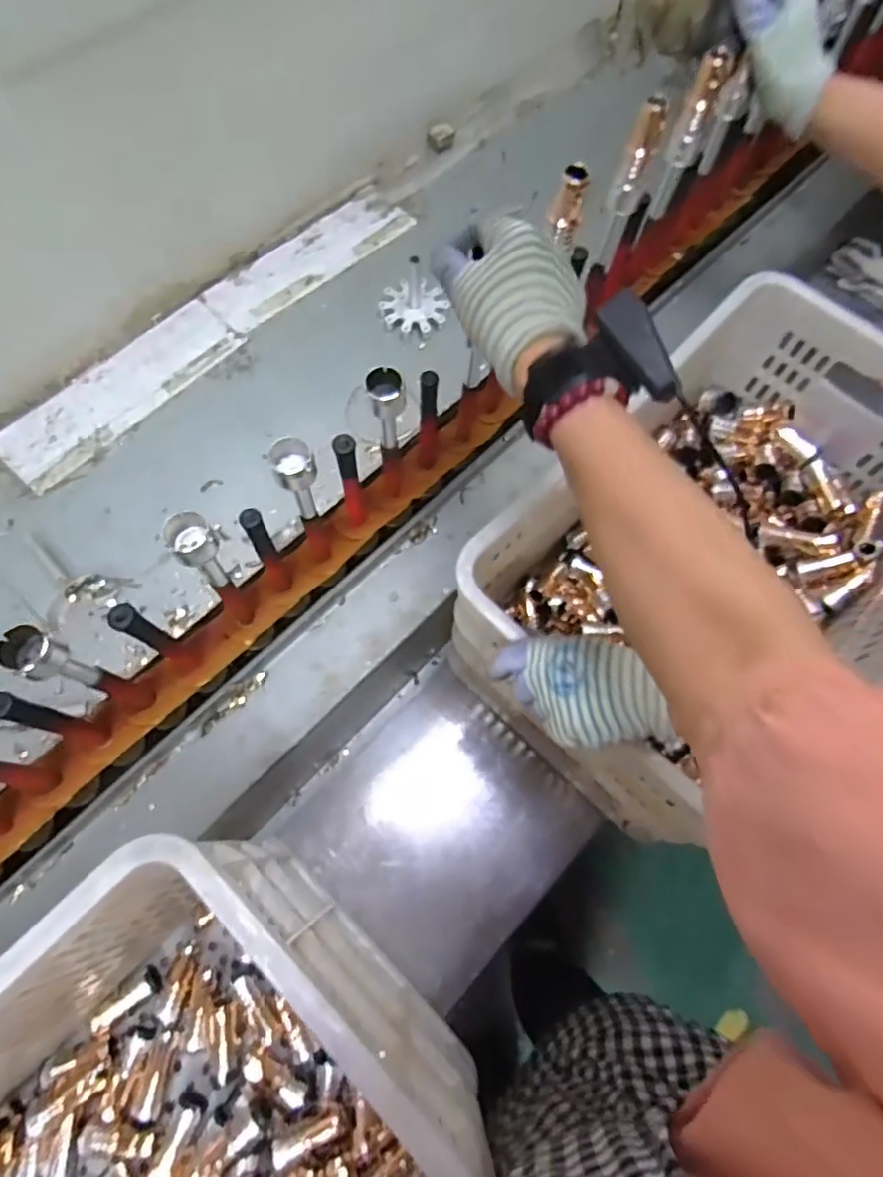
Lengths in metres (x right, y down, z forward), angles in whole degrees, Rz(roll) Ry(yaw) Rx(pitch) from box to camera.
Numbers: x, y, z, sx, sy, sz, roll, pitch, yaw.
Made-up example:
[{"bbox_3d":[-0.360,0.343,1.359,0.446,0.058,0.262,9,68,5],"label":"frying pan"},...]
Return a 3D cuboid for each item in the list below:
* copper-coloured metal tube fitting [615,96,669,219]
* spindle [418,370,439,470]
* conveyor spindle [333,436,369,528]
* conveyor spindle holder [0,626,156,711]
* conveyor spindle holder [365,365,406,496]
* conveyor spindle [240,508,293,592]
[{"bbox_3d":[0.182,-0.392,0.544,0.025,0.087,0.019,23,66,7],"label":"copper-coloured metal tube fitting"},{"bbox_3d":[-0.014,-0.158,0.588,0.016,0.140,0.011,15,66,3],"label":"spindle"},{"bbox_3d":[-0.083,-0.090,0.557,0.020,0.147,0.016,-9,66,-8],"label":"conveyor spindle"},{"bbox_3d":[-0.275,0.073,0.471,0.033,0.190,0.035,27,67,9],"label":"conveyor spindle holder"},{"bbox_3d":[-0.049,-0.131,0.552,0.029,0.184,0.036,-5,66,-6],"label":"conveyor spindle holder"},{"bbox_3d":[-0.153,-0.028,0.534,0.019,0.146,0.016,-12,67,-9],"label":"conveyor spindle"}]

